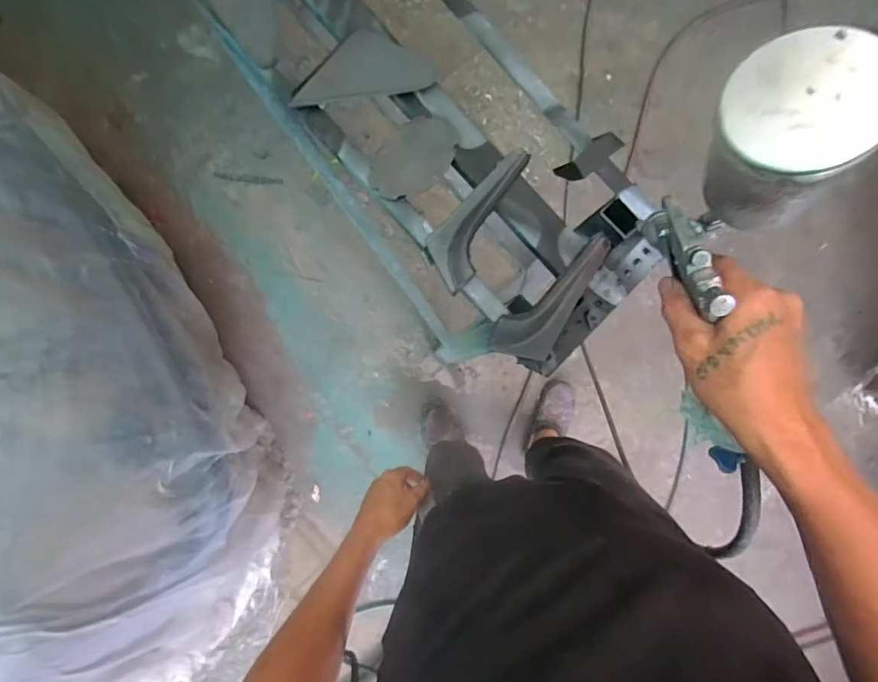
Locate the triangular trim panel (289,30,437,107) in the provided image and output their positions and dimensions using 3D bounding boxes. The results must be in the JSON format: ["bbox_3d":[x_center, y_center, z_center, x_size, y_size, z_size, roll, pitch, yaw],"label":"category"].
[{"bbox_3d":[-0.098,-0.344,0.568,0.174,0.010,0.070,-11,106,-3],"label":"triangular trim panel"}]

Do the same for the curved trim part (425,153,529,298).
[{"bbox_3d":[0.047,-0.161,0.571,0.071,0.039,0.208,30,86,-3],"label":"curved trim part"}]

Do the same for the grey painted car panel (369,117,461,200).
[{"bbox_3d":[-0.031,-0.234,0.576,0.127,0.011,0.074,-42,91,-5],"label":"grey painted car panel"}]

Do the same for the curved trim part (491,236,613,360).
[{"bbox_3d":[0.157,-0.051,0.586,0.073,0.035,0.204,45,85,-2],"label":"curved trim part"}]

